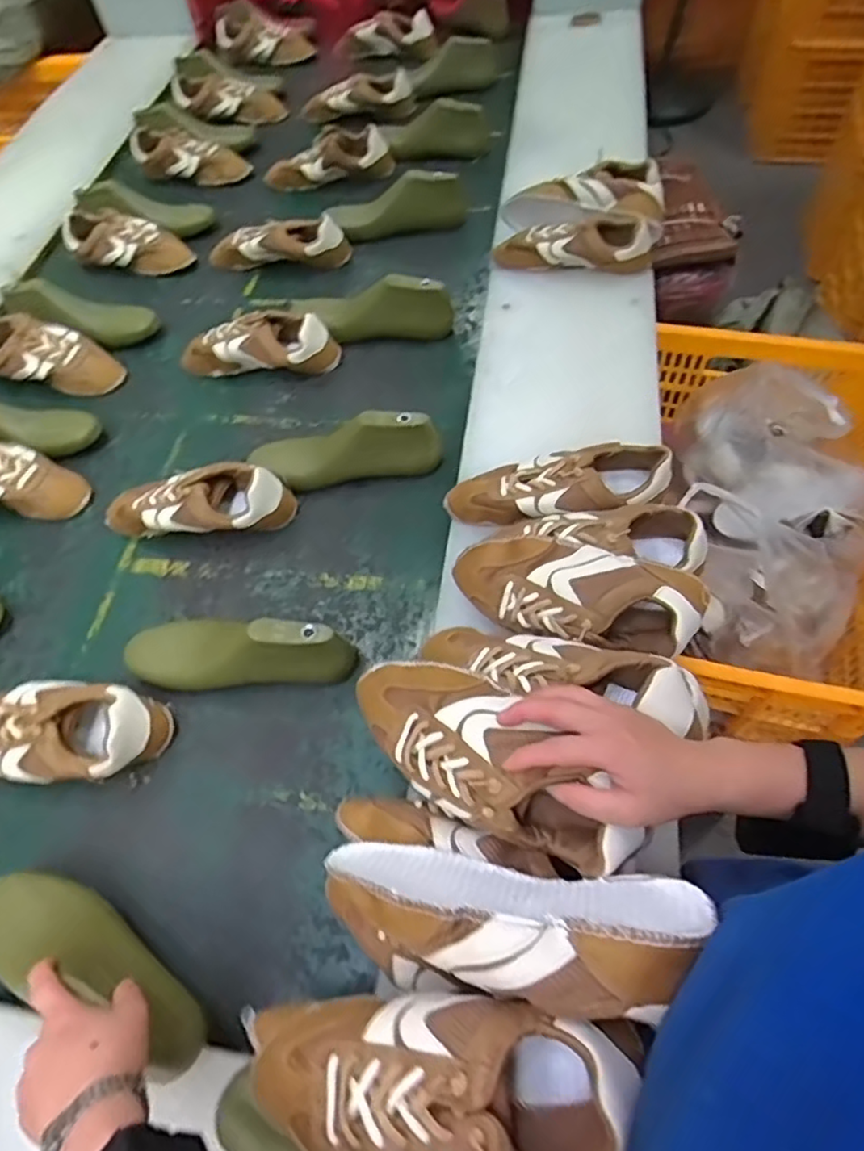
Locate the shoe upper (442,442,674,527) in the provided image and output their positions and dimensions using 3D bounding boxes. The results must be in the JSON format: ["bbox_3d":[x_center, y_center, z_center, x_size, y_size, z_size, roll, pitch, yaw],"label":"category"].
[{"bbox_3d":[0.138,-0.098,0.704,0.242,0.078,0.089,-4,61,3],"label":"shoe upper"}]

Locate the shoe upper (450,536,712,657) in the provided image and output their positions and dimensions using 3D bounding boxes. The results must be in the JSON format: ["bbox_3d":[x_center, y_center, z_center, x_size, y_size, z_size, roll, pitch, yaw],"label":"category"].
[{"bbox_3d":[0.140,0.020,0.625,0.243,0.077,0.094,18,65,14],"label":"shoe upper"}]

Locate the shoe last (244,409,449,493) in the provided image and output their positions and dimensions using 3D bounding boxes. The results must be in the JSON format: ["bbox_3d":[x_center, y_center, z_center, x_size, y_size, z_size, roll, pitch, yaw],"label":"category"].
[{"bbox_3d":[-0.115,-0.165,0.808,0.252,0.101,0.069,-7,59,15],"label":"shoe last"}]

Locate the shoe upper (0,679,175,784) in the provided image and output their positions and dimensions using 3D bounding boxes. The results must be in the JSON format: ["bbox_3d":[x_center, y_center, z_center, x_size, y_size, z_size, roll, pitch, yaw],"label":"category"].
[{"bbox_3d":[-0.400,0.162,0.657,0.228,0.076,0.104,7,62,8],"label":"shoe upper"}]

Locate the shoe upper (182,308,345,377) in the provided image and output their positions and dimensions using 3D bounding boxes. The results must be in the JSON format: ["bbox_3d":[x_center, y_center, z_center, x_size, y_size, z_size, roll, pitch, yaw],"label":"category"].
[{"bbox_3d":[-0.271,-0.357,0.956,0.255,0.075,0.098,5,62,7],"label":"shoe upper"}]

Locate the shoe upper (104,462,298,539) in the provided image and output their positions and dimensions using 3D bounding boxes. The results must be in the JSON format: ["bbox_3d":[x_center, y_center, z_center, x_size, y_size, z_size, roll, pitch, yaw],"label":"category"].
[{"bbox_3d":[-0.302,-0.093,0.801,0.251,0.075,0.090,0,62,5],"label":"shoe upper"}]

